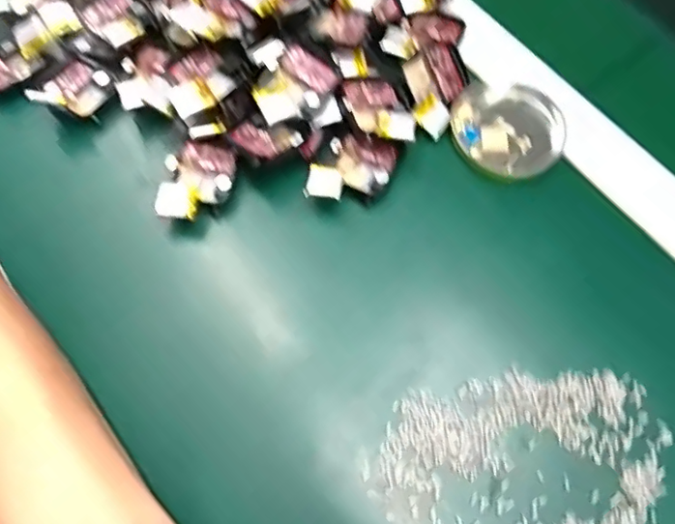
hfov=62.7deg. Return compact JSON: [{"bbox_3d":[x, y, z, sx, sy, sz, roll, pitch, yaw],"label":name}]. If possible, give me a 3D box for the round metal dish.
[{"bbox_3d":[0.102,-0.080,0.334,0.065,0.011,0.058,17,69,6],"label":"round metal dish"}]

